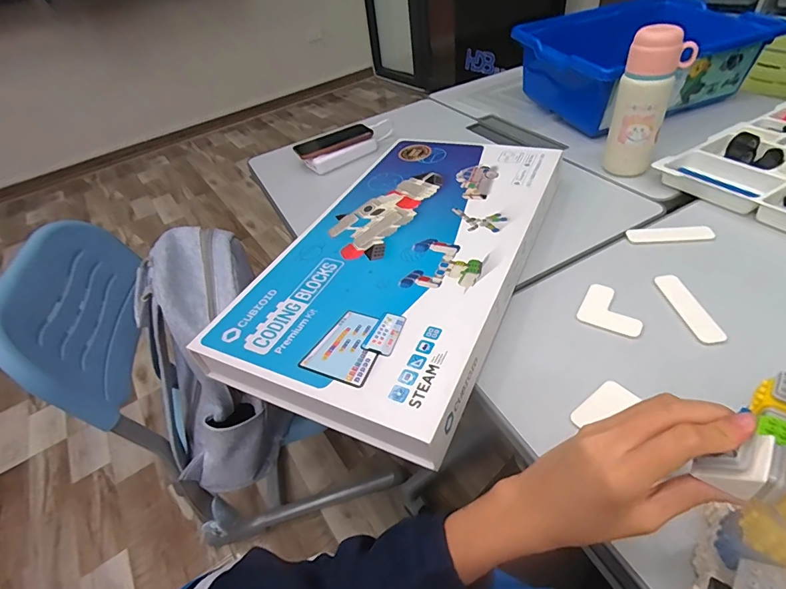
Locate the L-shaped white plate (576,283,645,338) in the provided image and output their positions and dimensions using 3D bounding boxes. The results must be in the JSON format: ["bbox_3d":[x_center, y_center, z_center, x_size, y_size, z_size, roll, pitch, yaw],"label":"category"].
[{"bbox_3d":[0.261,0.018,0.503,0.068,0.005,0.066,21,51,30],"label":"L-shaped white plate"}]

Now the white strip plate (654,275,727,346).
[{"bbox_3d":[0.339,0.012,0.488,0.030,0.004,0.107,-8,43,2],"label":"white strip plate"}]

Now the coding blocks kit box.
[{"bbox_3d":[0.023,-0.070,0.584,0.305,0.047,0.555,14,48,24],"label":"coding blocks kit box"}]

